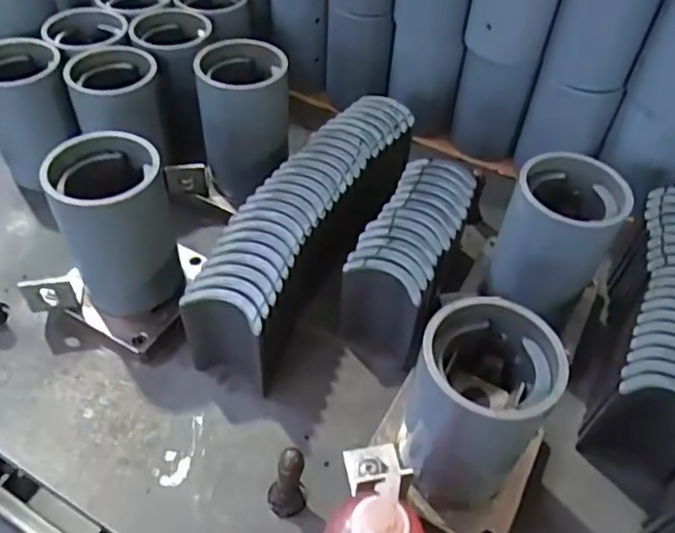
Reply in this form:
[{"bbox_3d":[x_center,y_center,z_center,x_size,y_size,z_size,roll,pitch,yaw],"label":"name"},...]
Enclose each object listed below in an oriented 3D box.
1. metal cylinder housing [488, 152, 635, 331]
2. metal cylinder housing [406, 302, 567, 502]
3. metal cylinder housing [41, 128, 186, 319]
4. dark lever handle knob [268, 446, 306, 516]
[{"bbox_3d":[0.173,-0.021,0.484,0.075,0.120,0.074,34,56,24],"label":"metal cylinder housing"},{"bbox_3d":[0.089,0.091,0.394,0.079,0.132,0.088,28,54,20],"label":"metal cylinder housing"},{"bbox_3d":[-0.175,-0.027,0.487,0.084,0.145,0.079,-12,51,-13],"label":"metal cylinder housing"},{"bbox_3d":[-0.034,0.146,0.404,0.026,0.061,0.022,-11,51,-11],"label":"dark lever handle knob"}]

